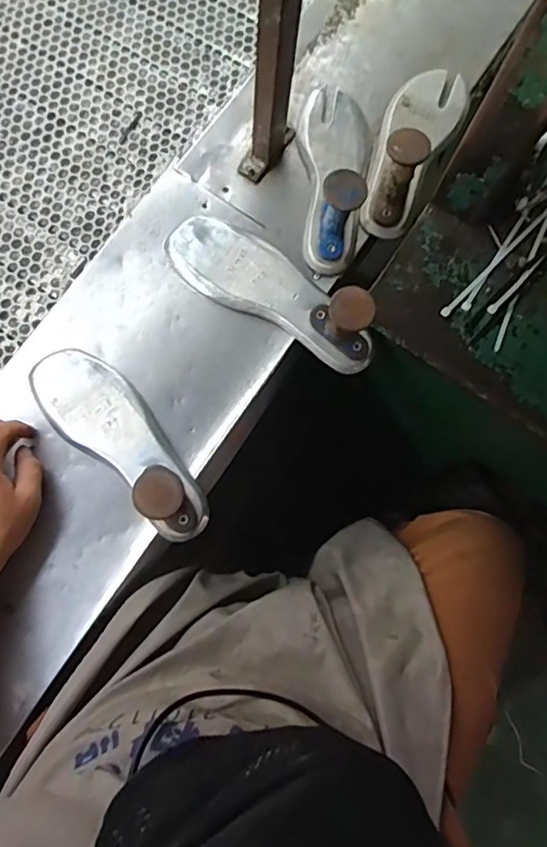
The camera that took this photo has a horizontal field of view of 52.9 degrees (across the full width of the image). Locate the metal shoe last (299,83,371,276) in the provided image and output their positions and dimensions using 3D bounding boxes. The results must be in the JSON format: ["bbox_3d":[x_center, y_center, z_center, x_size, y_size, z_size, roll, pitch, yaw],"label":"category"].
[{"bbox_3d":[0.072,-0.303,0.614,0.084,0.088,0.241,3,78,2],"label":"metal shoe last"}]

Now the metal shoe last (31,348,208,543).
[{"bbox_3d":[-0.158,0.009,0.550,0.247,0.090,0.085,44,82,9],"label":"metal shoe last"}]

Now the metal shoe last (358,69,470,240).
[{"bbox_3d":[0.167,-0.342,0.625,0.087,0.096,0.236,18,79,5],"label":"metal shoe last"}]

